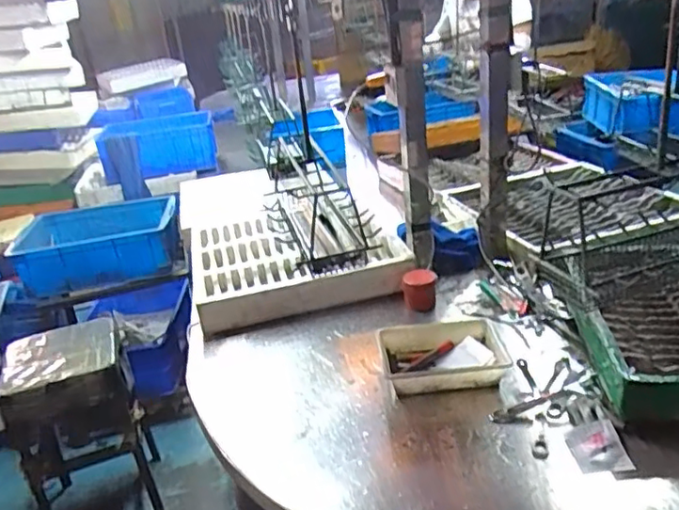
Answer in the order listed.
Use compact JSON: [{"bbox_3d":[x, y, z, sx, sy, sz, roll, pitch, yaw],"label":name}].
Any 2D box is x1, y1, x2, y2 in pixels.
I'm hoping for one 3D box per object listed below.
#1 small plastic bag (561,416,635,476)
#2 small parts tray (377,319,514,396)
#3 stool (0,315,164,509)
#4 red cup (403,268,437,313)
[{"bbox_3d":[0.417,0.308,0.970,0.082,0.021,0.088,-8,25,-1],"label":"small plastic bag"},{"bbox_3d":[0.211,0.205,1.228,0.253,0.056,0.173,-7,25,1],"label":"small parts tray"},{"bbox_3d":[-0.702,0.498,1.670,0.323,0.523,0.325,-18,27,-22],"label":"stool"},{"bbox_3d":[0.198,0.086,1.475,0.083,0.085,0.070,-3,25,8],"label":"red cup"}]

